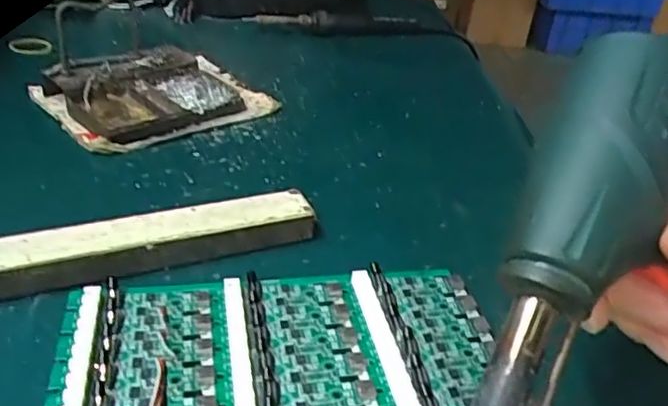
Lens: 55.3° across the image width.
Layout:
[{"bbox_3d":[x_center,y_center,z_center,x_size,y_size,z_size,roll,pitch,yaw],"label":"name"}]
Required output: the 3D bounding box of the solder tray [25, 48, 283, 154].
[{"bbox_3d":[-0.137,-0.088,0.492,0.151,0.032,0.116,-22,41,-38],"label":"solder tray"}]

